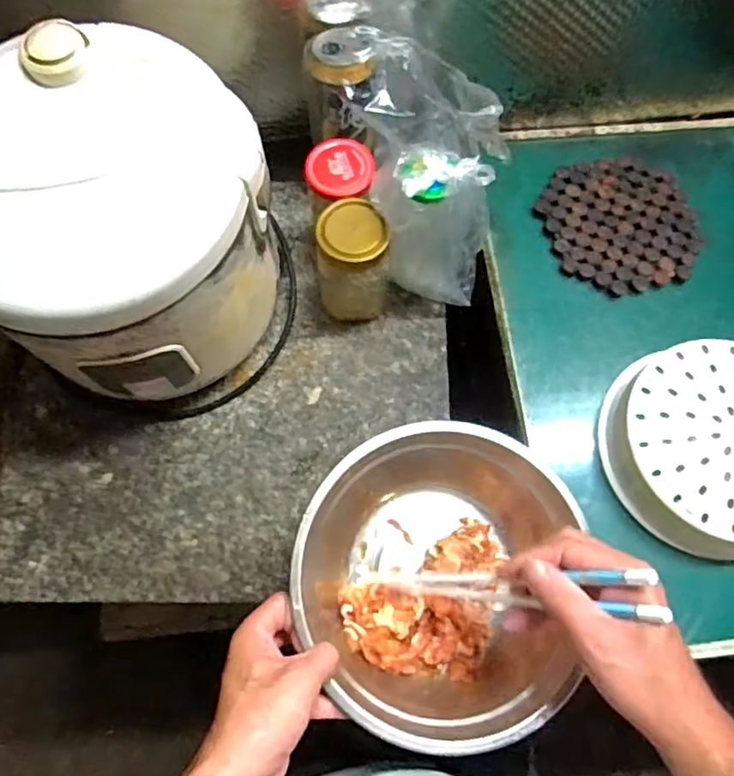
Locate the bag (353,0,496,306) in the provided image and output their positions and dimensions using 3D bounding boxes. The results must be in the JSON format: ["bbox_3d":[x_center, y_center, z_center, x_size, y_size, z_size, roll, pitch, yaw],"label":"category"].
[{"bbox_3d":[0.060,-0.146,0.580,0.107,0.162,0.071,2,70,-1],"label":"bag"}]

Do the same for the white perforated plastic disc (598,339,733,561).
[{"bbox_3d":[0.325,0.054,0.568,0.192,0.053,0.190,1,70,-2],"label":"white perforated plastic disc"}]

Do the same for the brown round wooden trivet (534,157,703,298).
[{"bbox_3d":[0.285,-0.187,0.677,0.167,0.008,0.169,1,70,-2],"label":"brown round wooden trivet"}]

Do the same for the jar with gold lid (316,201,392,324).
[{"bbox_3d":[-0.014,-0.122,0.603,0.065,0.128,0.069,1,70,-2],"label":"jar with gold lid"}]

